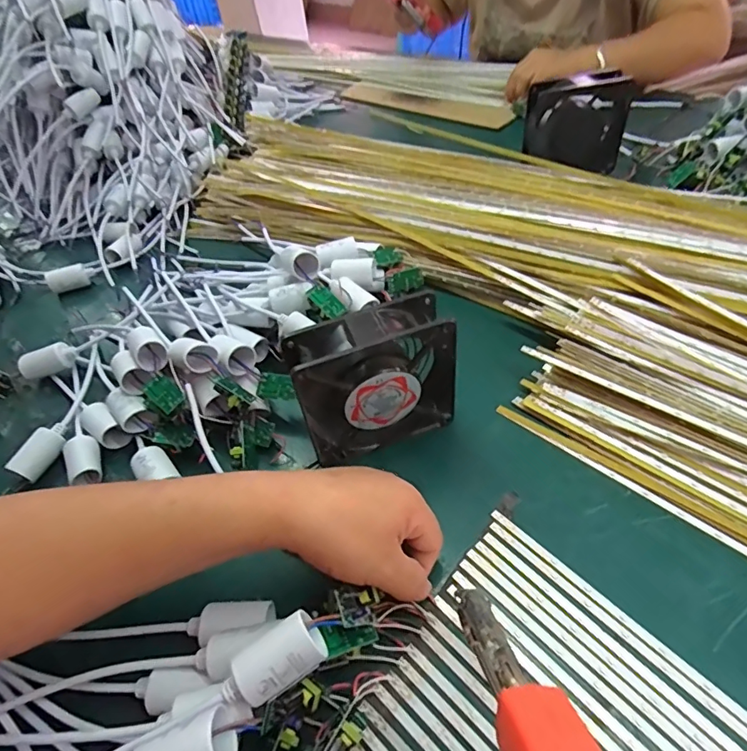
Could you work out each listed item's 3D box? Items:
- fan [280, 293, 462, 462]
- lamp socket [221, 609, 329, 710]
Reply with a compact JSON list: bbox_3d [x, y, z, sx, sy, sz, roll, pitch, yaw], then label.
[{"bbox_3d":[0.003,0.005,0.384,0.120,0.118,0.037,-18,48,-8],"label":"fan"},{"bbox_3d":[-0.051,0.148,0.255,0.053,0.023,0.024,-31,51,-19],"label":"lamp socket"}]

